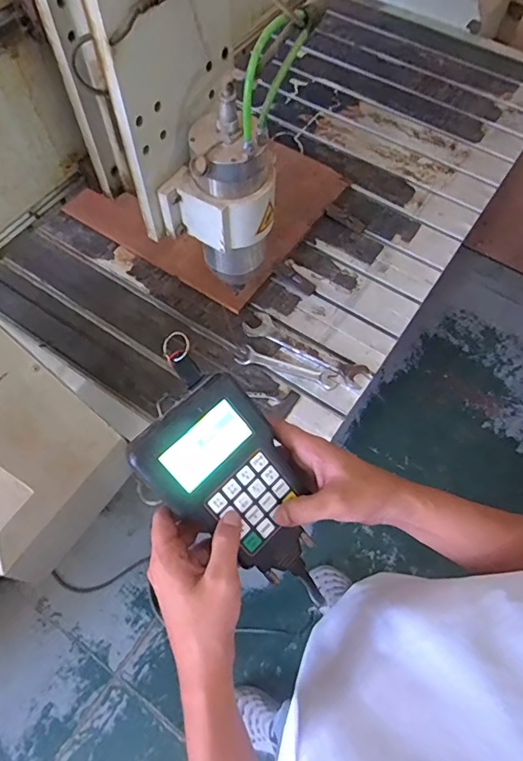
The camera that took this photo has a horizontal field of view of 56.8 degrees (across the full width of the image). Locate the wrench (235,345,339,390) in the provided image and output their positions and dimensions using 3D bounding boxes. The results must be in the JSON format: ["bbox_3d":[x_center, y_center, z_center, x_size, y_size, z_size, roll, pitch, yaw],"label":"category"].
[{"bbox_3d":[0.048,-0.025,0.885,0.187,0.011,0.037,18,64,7],"label":"wrench"}]

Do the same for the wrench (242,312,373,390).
[{"bbox_3d":[0.082,-0.057,0.905,0.248,0.009,0.054,30,65,15],"label":"wrench"}]

